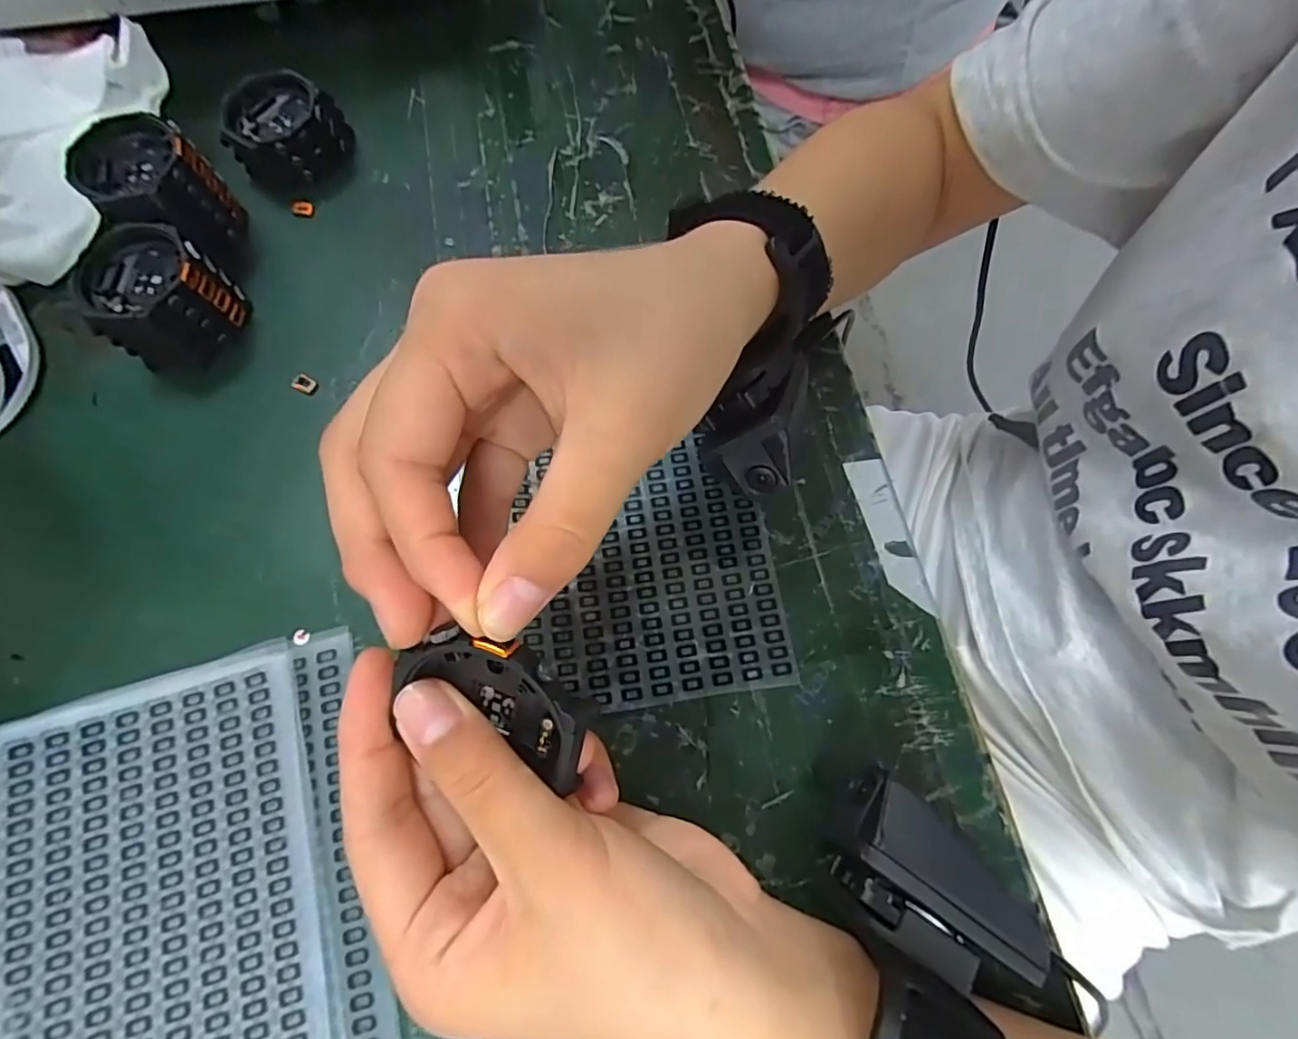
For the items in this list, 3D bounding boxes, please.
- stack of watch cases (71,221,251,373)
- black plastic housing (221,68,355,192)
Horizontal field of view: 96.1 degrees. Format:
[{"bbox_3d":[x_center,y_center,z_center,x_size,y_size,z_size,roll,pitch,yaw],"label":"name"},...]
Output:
[{"bbox_3d":[-0.227,-0.102,0.271,0.053,0.040,0.053,29,72,9],"label":"stack of watch cases"},{"bbox_3d":[-0.193,-0.206,0.312,0.053,0.033,0.050,0,70,-1],"label":"black plastic housing"}]

